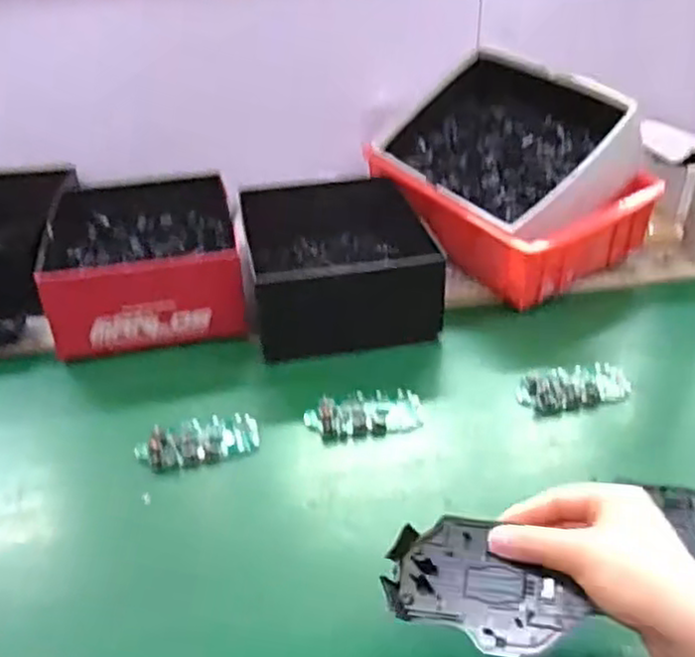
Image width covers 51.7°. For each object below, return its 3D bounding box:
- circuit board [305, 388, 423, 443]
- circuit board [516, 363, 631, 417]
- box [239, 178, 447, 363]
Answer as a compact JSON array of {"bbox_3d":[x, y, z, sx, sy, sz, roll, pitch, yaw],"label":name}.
[{"bbox_3d":[0.016,0.074,0.621,0.099,0.014,0.048,-9,34,-8],"label":"circuit board"},{"bbox_3d":[0.203,0.051,0.642,0.102,0.017,0.044,-9,36,-10],"label":"circuit board"},{"bbox_3d":[-0.011,-0.073,0.767,0.178,0.086,0.217,-7,34,-5],"label":"box"}]

